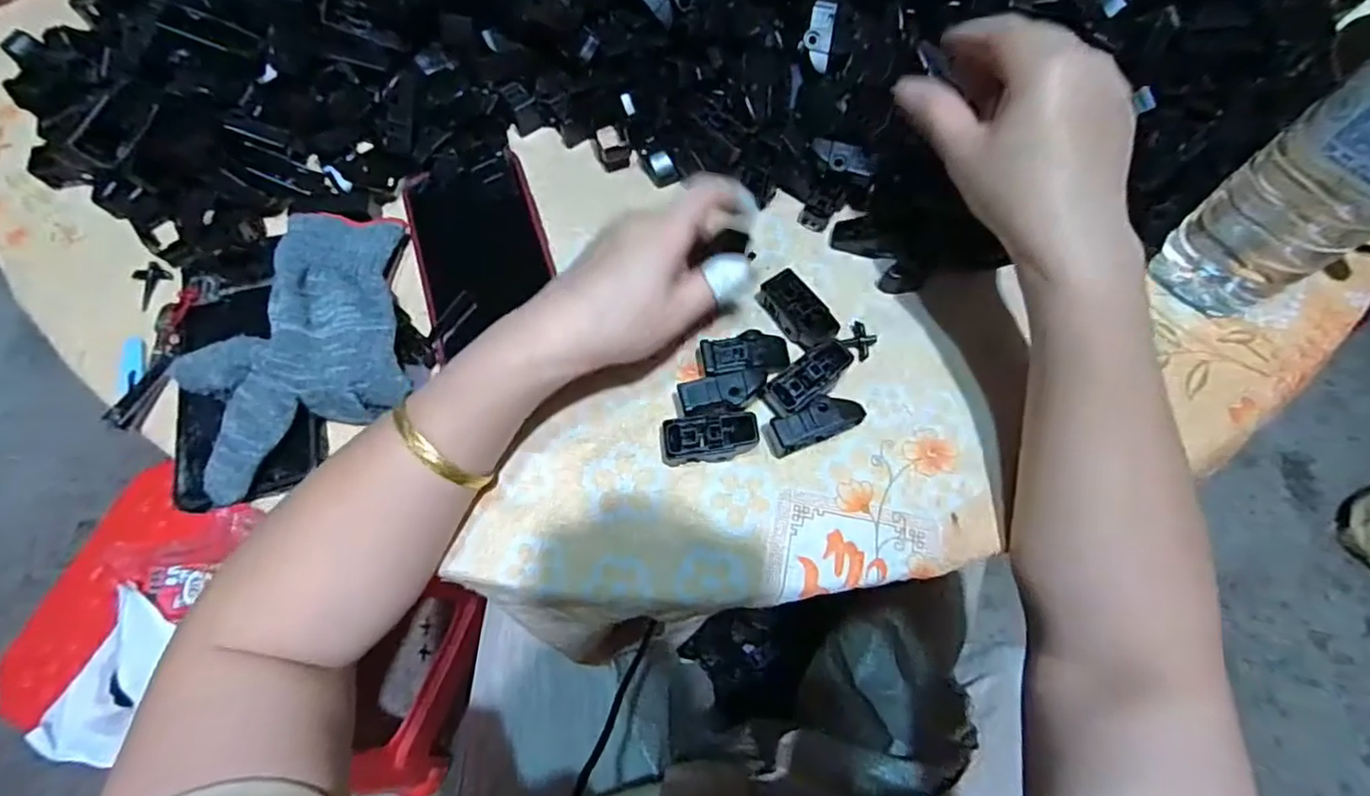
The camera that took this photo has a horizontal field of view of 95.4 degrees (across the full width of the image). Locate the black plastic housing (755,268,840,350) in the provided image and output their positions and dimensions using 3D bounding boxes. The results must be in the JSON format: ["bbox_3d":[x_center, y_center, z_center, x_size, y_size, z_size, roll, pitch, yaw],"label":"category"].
[{"bbox_3d":[0.065,-0.049,0.355,0.022,0.017,0.049,-33,71,-10],"label":"black plastic housing"}]

